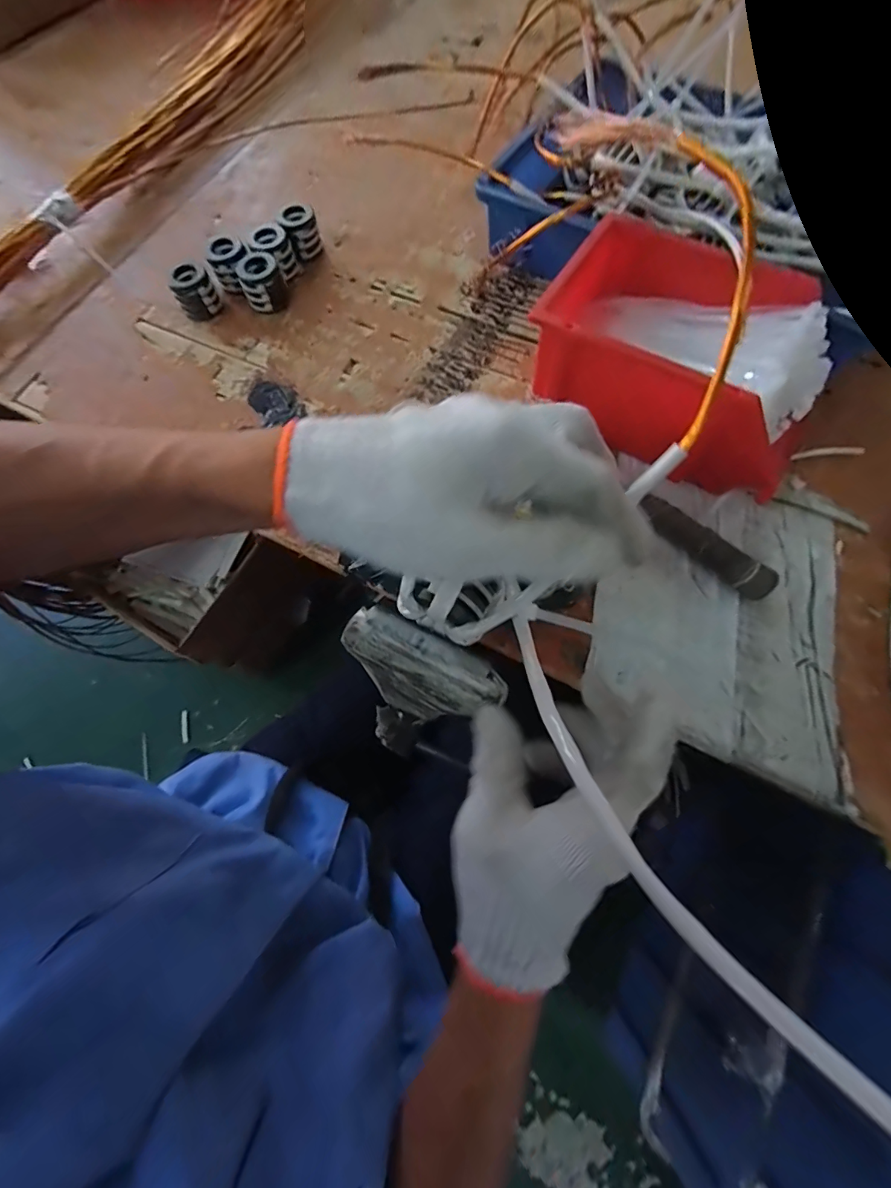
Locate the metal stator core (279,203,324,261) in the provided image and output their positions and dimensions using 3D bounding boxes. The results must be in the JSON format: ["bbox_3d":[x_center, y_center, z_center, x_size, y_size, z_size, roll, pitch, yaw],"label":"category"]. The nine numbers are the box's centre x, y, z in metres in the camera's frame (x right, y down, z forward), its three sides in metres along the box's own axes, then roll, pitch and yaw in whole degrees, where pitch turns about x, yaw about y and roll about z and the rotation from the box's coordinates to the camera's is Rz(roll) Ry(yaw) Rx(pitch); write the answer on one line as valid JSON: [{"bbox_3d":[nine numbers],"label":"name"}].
[{"bbox_3d":[-0.179,-0.448,0.576,0.041,0.045,0.042,-20,70,-4],"label":"metal stator core"}]

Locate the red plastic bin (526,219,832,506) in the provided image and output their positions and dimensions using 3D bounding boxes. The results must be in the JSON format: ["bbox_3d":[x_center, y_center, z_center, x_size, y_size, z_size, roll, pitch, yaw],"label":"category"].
[{"bbox_3d":[0.209,-0.200,0.426,0.240,0.124,0.193,31,74,13],"label":"red plastic bin"}]

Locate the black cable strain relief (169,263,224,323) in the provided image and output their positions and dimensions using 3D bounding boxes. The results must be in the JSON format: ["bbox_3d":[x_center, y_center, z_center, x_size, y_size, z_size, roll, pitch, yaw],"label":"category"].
[{"bbox_3d":[-0.297,-0.358,0.549,0.047,0.044,0.042,-29,71,-8],"label":"black cable strain relief"}]

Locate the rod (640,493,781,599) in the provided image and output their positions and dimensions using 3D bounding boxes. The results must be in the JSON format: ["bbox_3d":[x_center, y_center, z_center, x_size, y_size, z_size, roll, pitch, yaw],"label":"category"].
[{"bbox_3d":[0.229,-0.041,0.413,0.127,0.027,0.024,40,77,16],"label":"rod"}]

